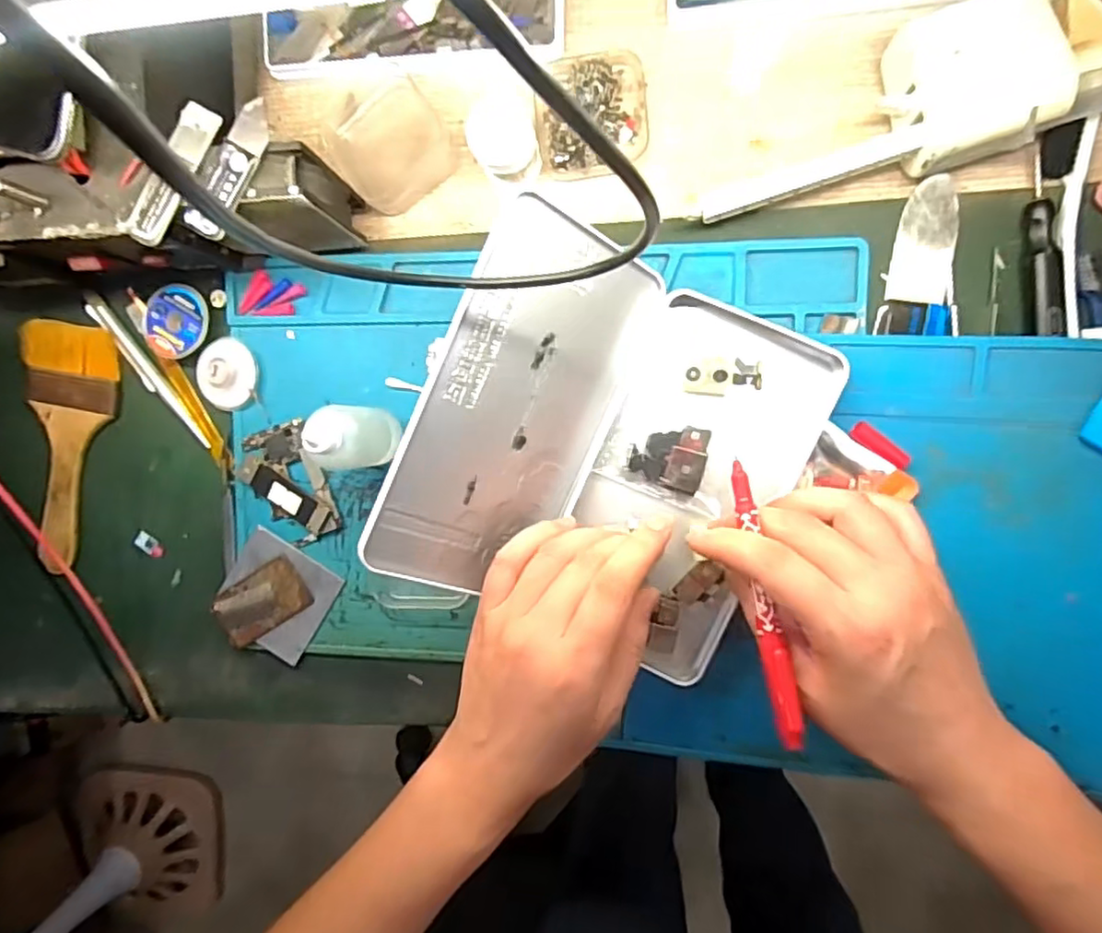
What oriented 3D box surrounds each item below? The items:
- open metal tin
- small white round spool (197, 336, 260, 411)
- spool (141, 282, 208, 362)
[{"bbox_3d":[0.031,-0.005,0.324,0.180,0.074,0.189,24,97,6],"label":"open metal tin"},{"bbox_3d":[-0.205,-0.058,0.402,0.038,0.009,0.044,0,95,8],"label":"small white round spool"},{"bbox_3d":[-0.236,-0.090,0.400,0.045,0.009,0.042,1,95,8],"label":"spool"}]

